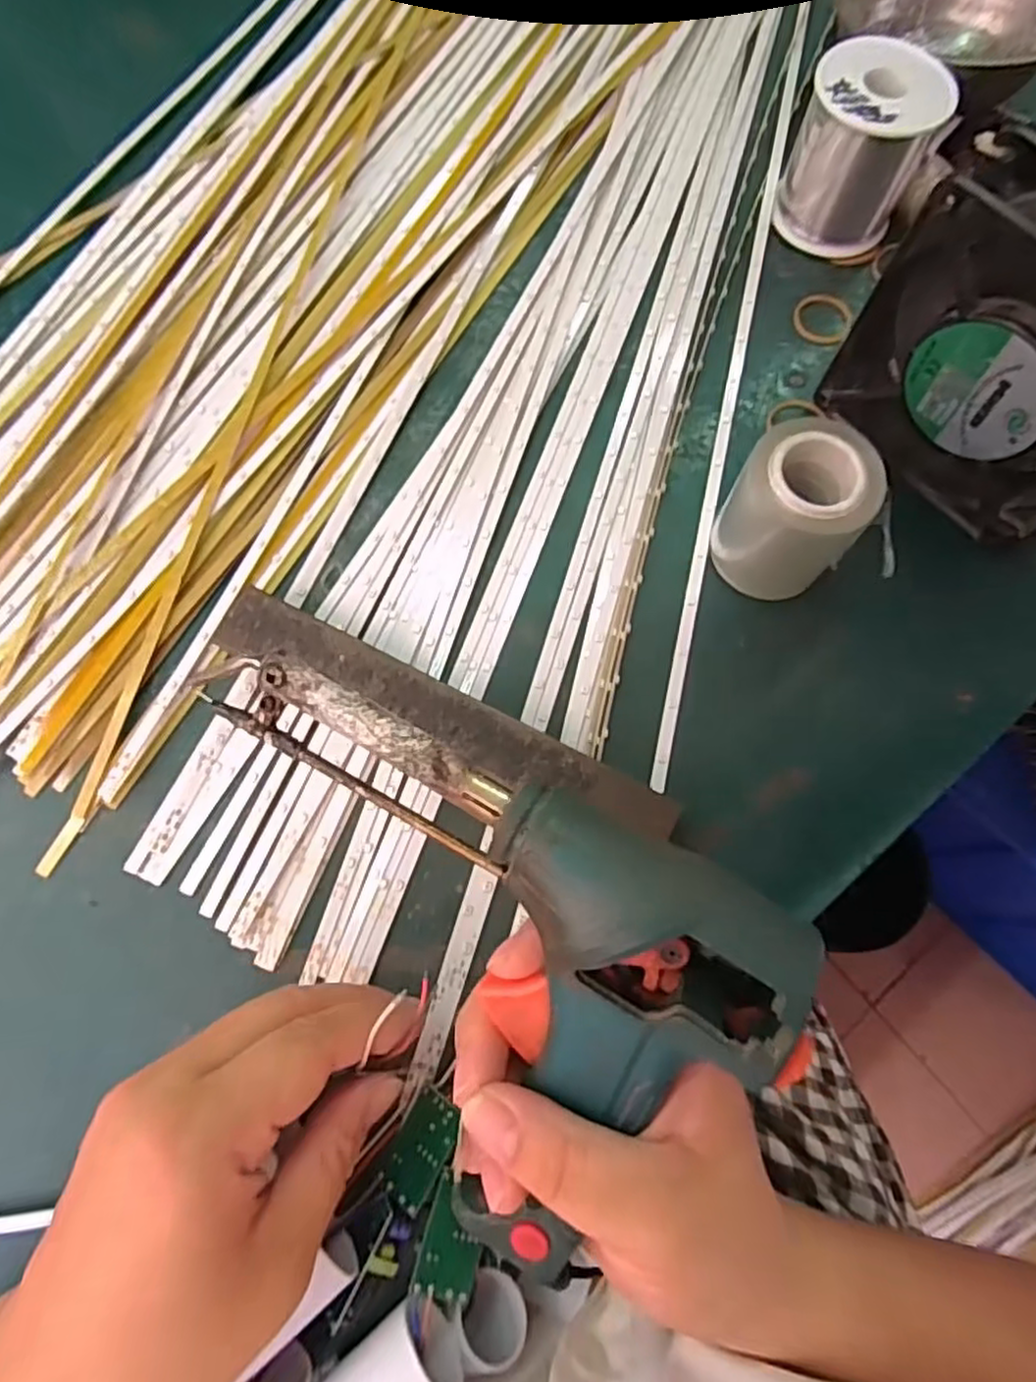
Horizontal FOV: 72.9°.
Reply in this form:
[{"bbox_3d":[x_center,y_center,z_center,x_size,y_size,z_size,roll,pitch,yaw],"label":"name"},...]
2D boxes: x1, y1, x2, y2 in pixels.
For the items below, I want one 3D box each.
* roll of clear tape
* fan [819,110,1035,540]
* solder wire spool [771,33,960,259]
[{"bbox_3d":[0.117,-0.075,0.303,0.046,0.067,0.052,-41,79,-11],"label":"roll of clear tape"},{"bbox_3d":[0.203,-0.139,0.293,0.046,0.122,0.124,-40,79,-10],"label":"fan"},{"bbox_3d":[0.174,-0.278,0.361,0.061,0.065,0.059,0,75,-1],"label":"solder wire spool"}]

